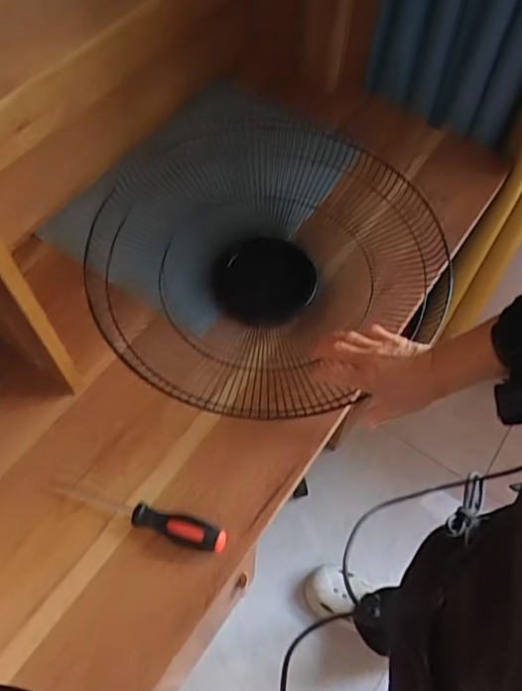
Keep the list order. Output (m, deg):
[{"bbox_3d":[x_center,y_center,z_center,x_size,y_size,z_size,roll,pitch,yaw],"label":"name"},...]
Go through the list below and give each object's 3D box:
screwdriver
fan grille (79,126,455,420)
[{"bbox_3d":[-0.130,0.176,0.576,0.195,0.026,0.029,12,60,6],"label":"screwdriver"},{"bbox_3d":[-0.001,-0.112,0.749,0.433,0.111,0.405,1,60,-1],"label":"fan grille"}]

